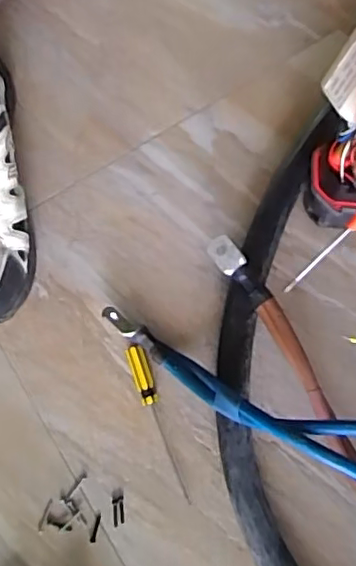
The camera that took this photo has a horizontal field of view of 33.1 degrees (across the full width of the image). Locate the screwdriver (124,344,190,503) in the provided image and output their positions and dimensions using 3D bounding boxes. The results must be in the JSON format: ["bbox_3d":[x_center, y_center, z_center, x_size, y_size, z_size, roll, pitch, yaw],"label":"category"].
[{"bbox_3d":[-0.017,0.122,0.525,0.017,0.011,0.140,-20,78,-4],"label":"screwdriver"}]

